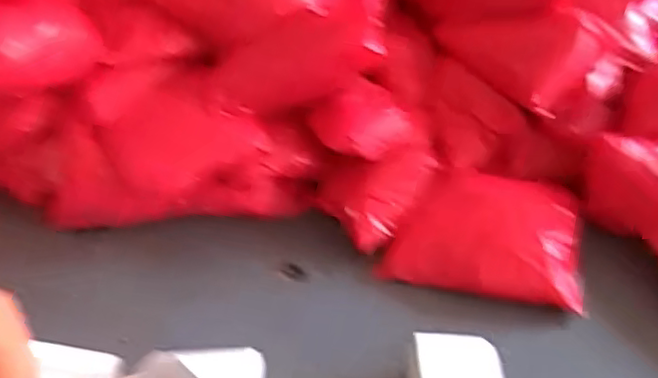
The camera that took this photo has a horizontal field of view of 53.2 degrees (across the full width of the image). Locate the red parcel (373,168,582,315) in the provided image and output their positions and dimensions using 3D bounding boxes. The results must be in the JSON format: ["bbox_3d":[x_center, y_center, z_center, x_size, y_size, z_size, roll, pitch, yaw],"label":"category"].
[{"bbox_3d":[0.179,0.048,0.755,0.215,0.066,0.154,9,41,15],"label":"red parcel"}]

